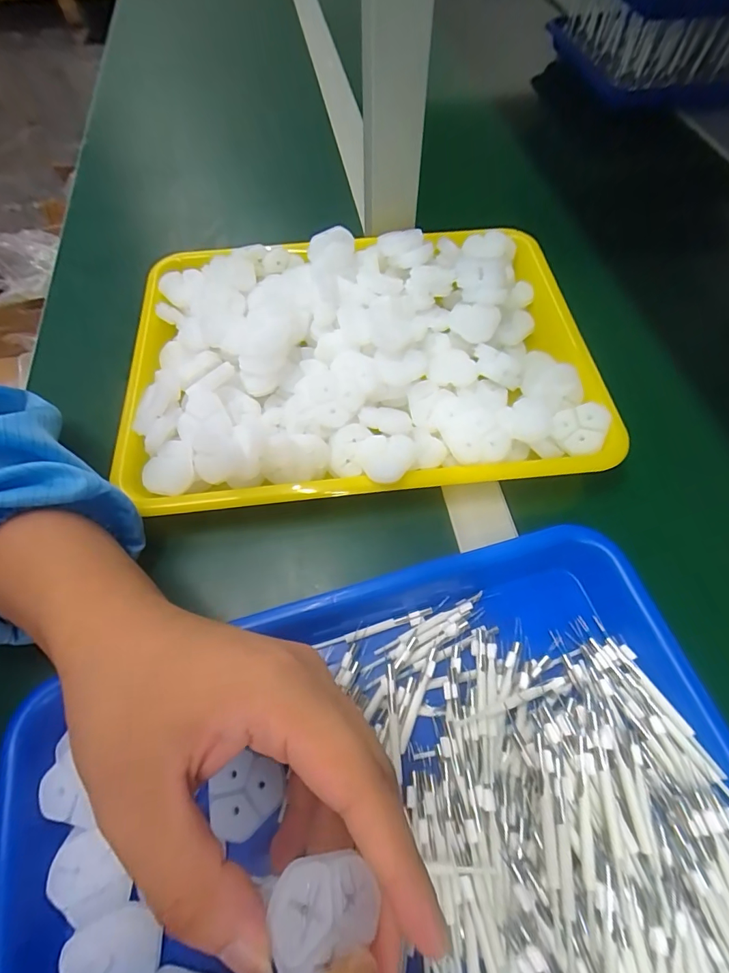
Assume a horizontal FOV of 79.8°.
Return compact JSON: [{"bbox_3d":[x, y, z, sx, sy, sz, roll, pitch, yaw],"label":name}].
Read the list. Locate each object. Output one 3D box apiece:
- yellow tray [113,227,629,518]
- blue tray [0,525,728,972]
[{"bbox_3d":[-0.003,-0.105,0.318,0.332,0.035,0.239,-6,62,-3],"label":"yellow tray"},{"bbox_3d":[0.018,0.166,0.187,0.347,0.038,0.241,-14,62,-7],"label":"blue tray"}]

